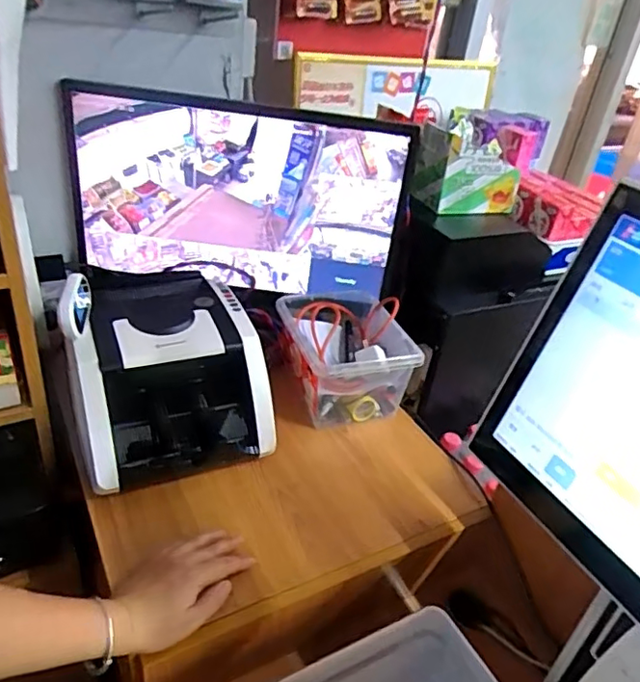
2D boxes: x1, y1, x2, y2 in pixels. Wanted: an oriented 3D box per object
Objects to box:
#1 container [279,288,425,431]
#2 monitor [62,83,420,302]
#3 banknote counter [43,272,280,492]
[{"bbox_3d":[0.033,0.021,0.855,0.162,0.115,0.207,-7,35,-22],"label":"container"},{"bbox_3d":[-0.125,-0.210,0.870,0.502,0.262,0.065,4,33,-6],"label":"monitor"},{"bbox_3d":[-0.199,0.031,0.757,0.233,0.158,0.254,-6,35,-21],"label":"banknote counter"}]

